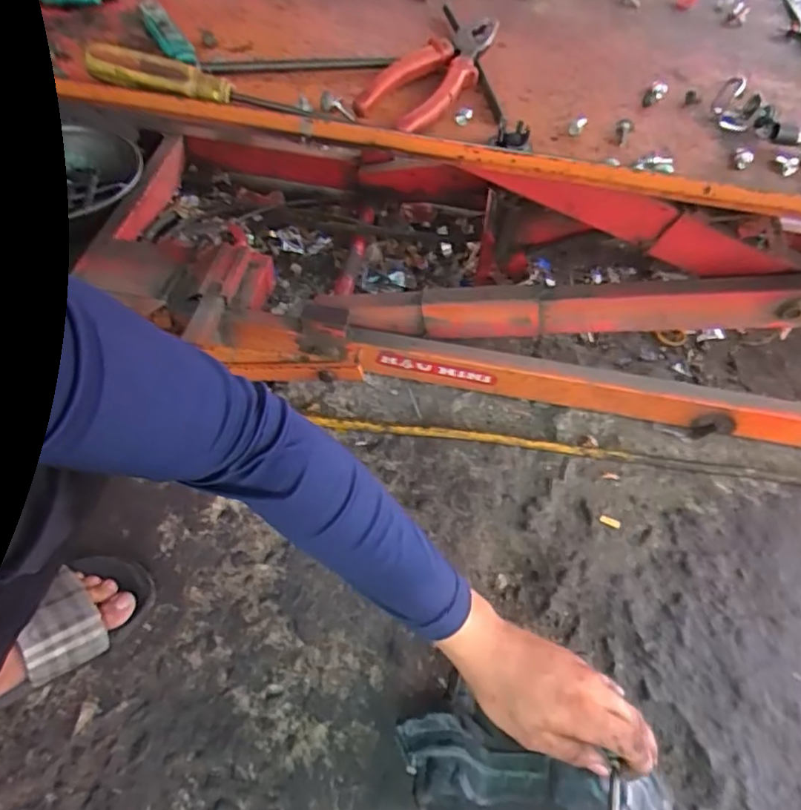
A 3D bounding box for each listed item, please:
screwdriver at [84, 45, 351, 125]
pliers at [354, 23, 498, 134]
[{"bbox_3d":[-0.144,-0.248,0.459,0.205,0.024,0.023,11,57,3],"label":"screwdriver"},{"bbox_3d":[0.028,-0.282,0.504,0.064,0.026,0.161,33,58,16],"label":"pliers"}]

